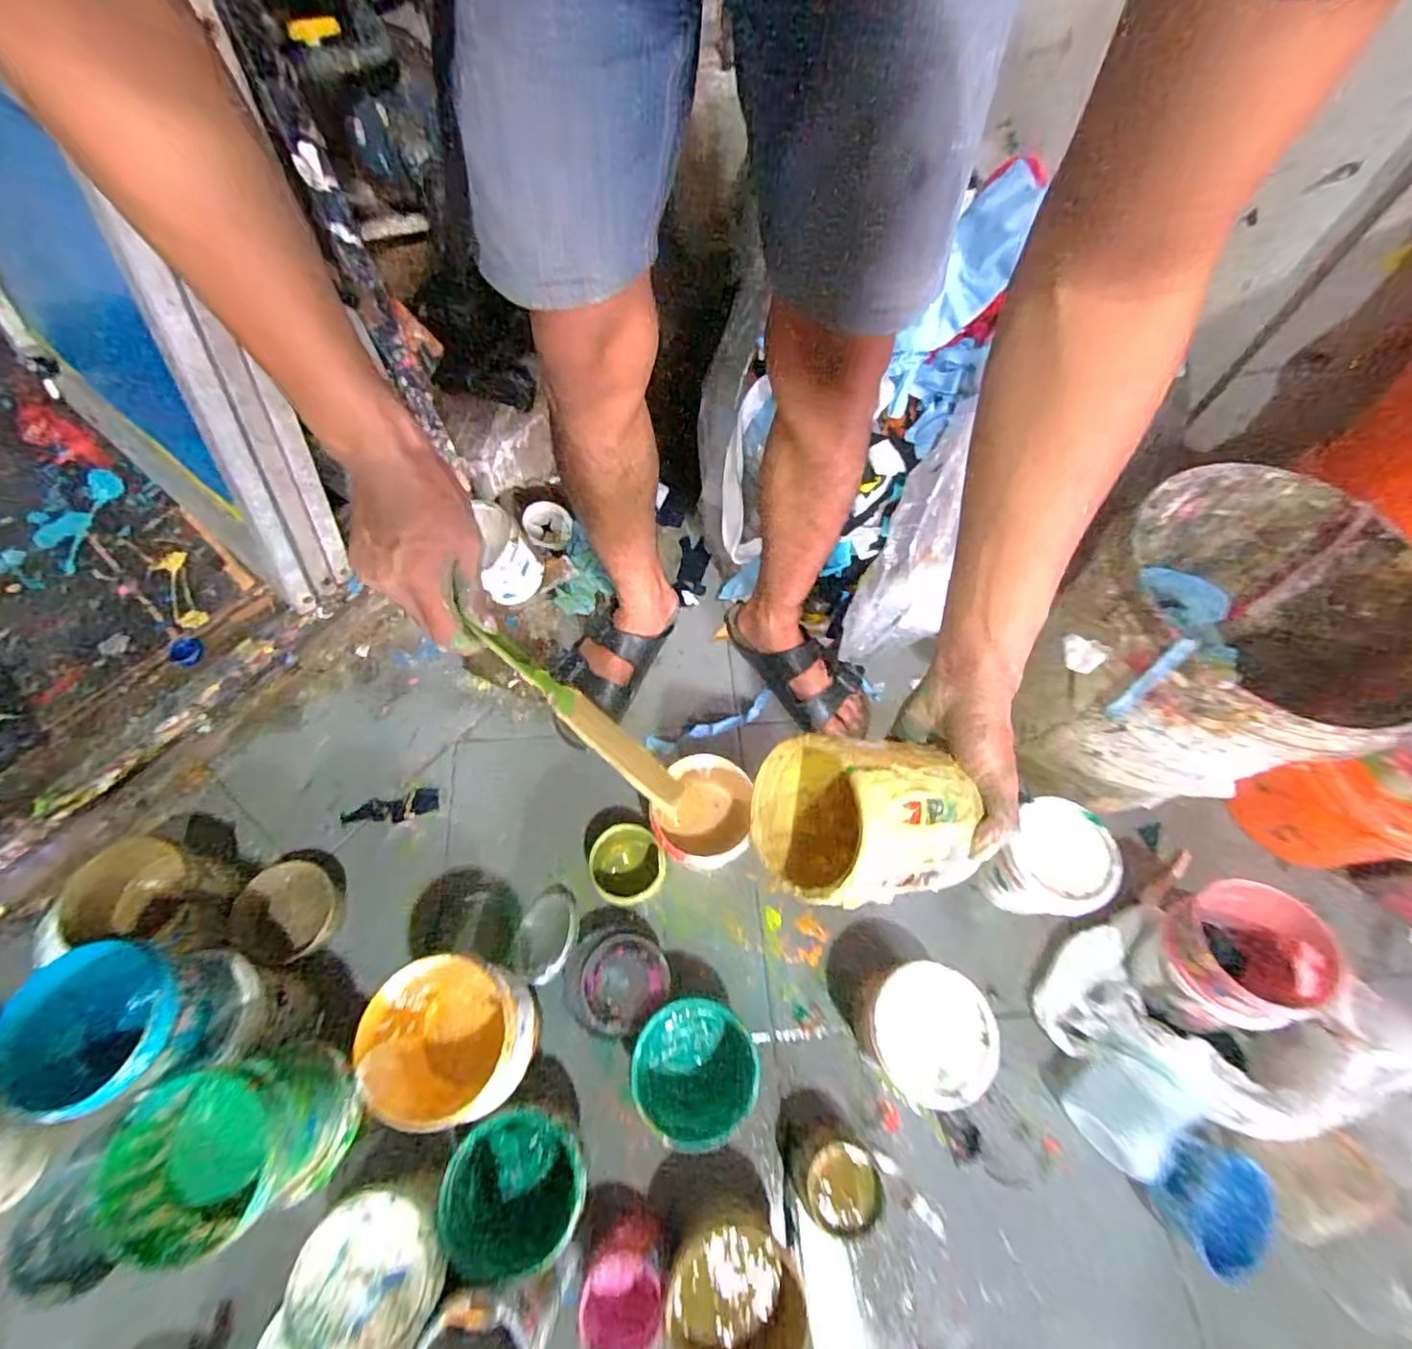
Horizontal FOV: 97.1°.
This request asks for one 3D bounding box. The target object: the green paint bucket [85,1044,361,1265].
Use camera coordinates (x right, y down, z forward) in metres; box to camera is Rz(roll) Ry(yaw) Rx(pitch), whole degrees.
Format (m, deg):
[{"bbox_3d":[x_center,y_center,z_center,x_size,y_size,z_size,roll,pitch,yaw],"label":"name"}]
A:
[{"bbox_3d":[-0.401,0.404,0.538,0.134,0.117,0.124,1,63,-1],"label":"green paint bucket"}]

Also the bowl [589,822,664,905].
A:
[{"bbox_3d":[-0.097,0.244,0.789,0.084,0.088,0.095,-33,69,-17],"label":"bowl"}]

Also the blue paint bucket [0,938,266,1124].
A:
[{"bbox_3d":[-0.505,0.317,0.572,0.113,0.158,0.124,1,63,-1],"label":"blue paint bucket"}]

